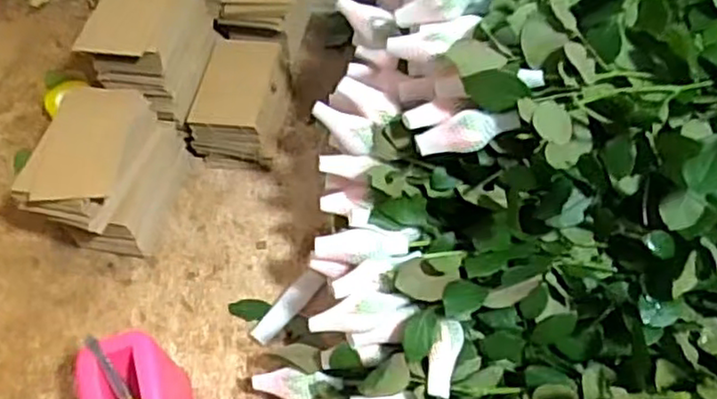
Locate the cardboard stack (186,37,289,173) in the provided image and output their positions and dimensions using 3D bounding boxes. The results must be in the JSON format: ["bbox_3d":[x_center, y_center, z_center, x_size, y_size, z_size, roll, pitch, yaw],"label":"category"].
[{"bbox_3d":[-0.140,-0.120,0.829,0.094,0.090,0.150,6,53,6],"label":"cardboard stack"}]

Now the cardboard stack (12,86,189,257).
[{"bbox_3d":[-0.265,-0.023,0.729,0.105,0.145,0.162,5,53,5],"label":"cardboard stack"}]

